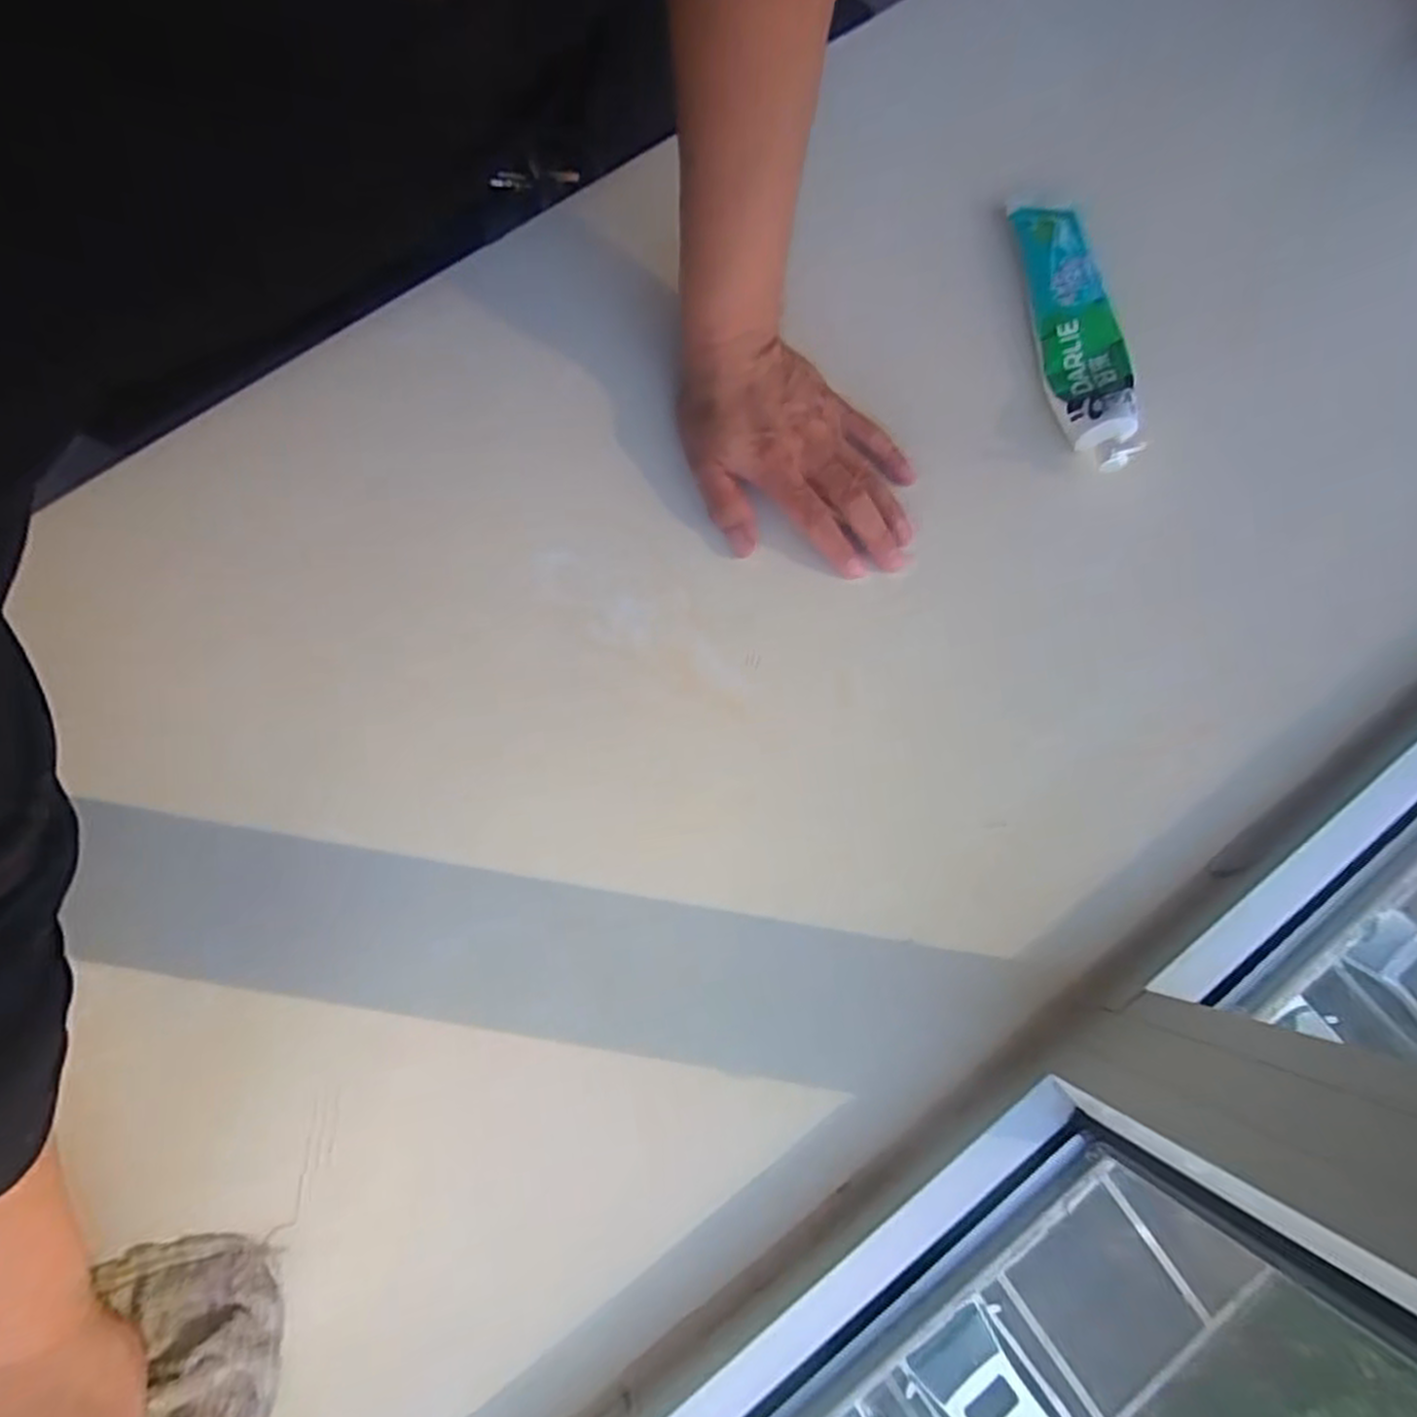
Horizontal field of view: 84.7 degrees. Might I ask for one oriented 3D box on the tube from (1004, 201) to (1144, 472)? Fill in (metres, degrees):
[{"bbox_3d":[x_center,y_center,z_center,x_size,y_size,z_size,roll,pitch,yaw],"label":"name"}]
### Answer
[{"bbox_3d":[0.243,-0.250,0.513,0.044,0.025,0.196,-5,79,-5],"label":"tube"}]

